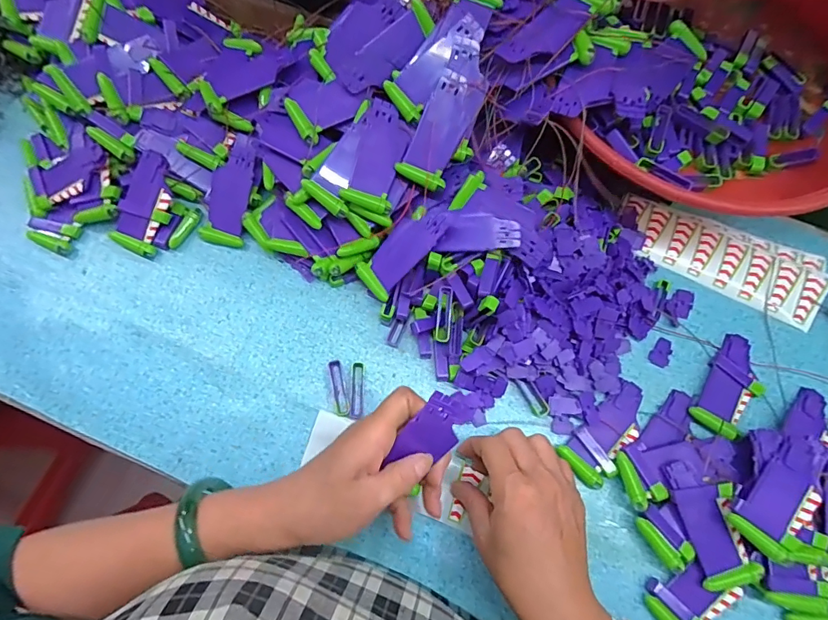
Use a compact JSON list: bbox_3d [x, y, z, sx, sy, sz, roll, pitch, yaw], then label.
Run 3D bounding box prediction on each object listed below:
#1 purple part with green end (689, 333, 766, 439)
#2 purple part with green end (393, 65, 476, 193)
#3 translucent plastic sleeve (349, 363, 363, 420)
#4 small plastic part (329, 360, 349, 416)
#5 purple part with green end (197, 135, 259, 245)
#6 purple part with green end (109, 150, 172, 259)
[{"bbox_3d":[0.271,0.063,0.376,0.040,0.021,0.094,35,75,10],"label":"purple part with green end"},{"bbox_3d":[0.021,-0.146,0.364,0.038,0.010,0.089,24,101,7],"label":"purple part with green end"},{"bbox_3d":[-0.049,0.069,0.378,0.010,0.006,0.047,3,72,0],"label":"translucent plastic sleeve"},{"bbox_3d":[-0.065,0.067,0.379,0.012,0.006,0.047,-12,73,-5],"label":"small plastic part"},{"bbox_3d":[-0.168,-0.110,0.409,0.039,0.010,0.101,18,96,5],"label":"purple part with green end"},{"bbox_3d":[-0.244,-0.097,0.402,0.046,0.009,0.090,19,97,5],"label":"purple part with green end"}]

